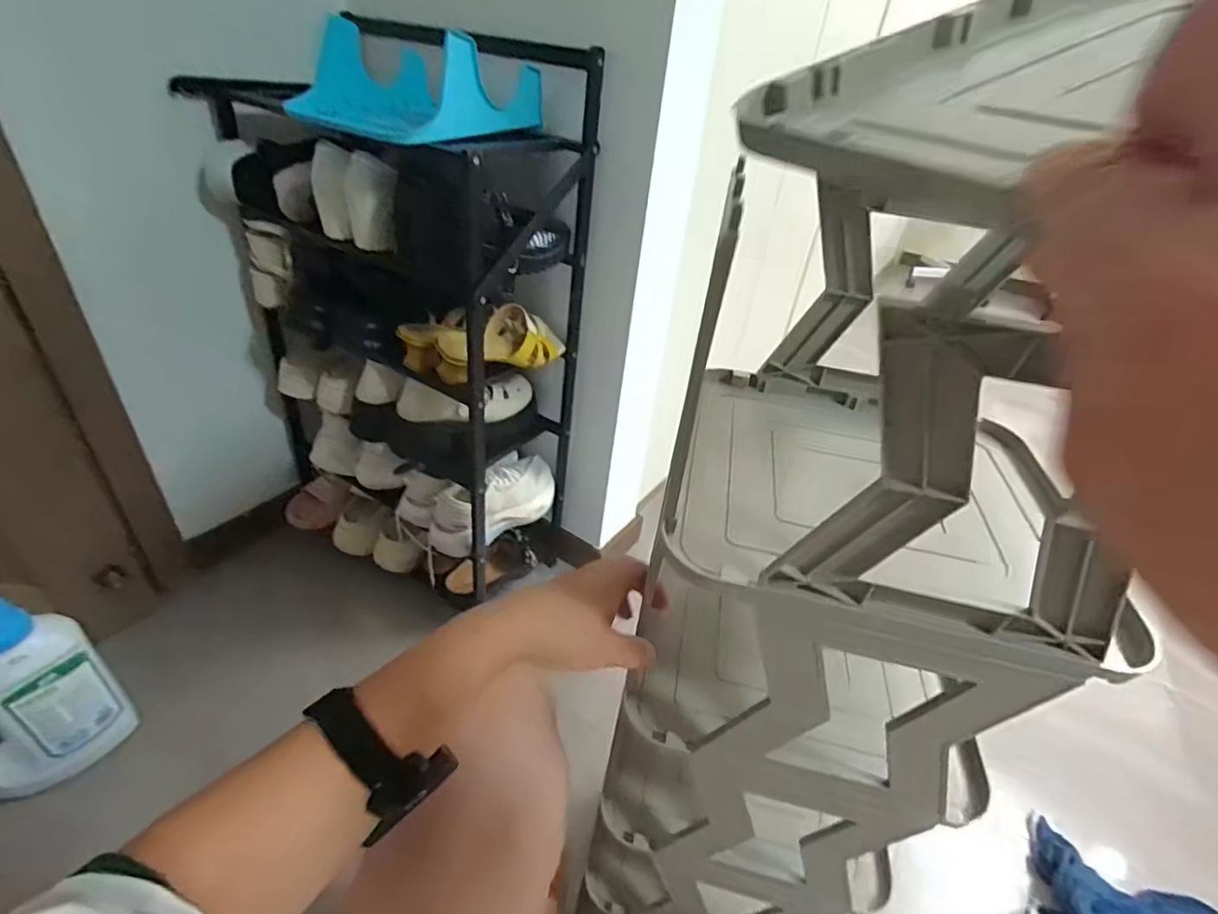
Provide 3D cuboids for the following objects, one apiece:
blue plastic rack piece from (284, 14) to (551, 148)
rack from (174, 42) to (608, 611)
[{"bbox_3d":[-0.225,-0.448,0.694,0.197,0.094,0.236,26,40,23],"label":"blue plastic rack piece"},{"bbox_3d":[-0.323,-0.183,0.933,0.495,0.774,0.288,24,39,22],"label":"rack"}]

